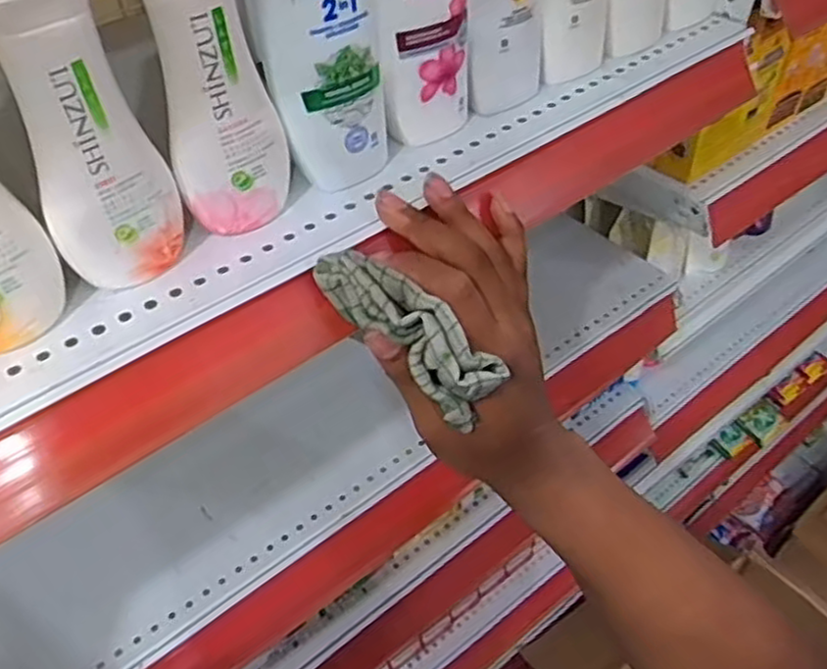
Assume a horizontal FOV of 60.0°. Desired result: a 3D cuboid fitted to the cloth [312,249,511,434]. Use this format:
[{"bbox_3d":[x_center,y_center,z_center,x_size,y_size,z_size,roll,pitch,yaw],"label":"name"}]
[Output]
[{"bbox_3d":[-0.004,-0.004,0.342,0.100,0.042,0.022,42,59,7],"label":"cloth"}]

